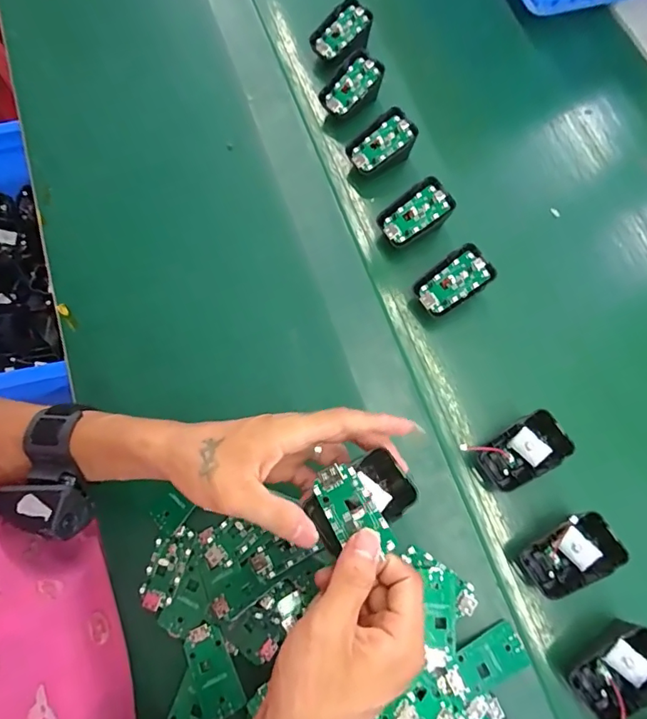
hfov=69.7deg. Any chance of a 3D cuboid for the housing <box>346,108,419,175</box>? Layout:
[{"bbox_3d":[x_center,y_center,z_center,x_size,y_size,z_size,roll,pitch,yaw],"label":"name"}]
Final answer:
[{"bbox_3d":[0.060,-0.221,0.478,0.067,0.023,0.043,-33,84,9],"label":"housing"}]

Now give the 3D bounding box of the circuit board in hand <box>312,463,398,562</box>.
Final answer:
[{"bbox_3d":[0.019,0.096,0.288,0.030,0.010,0.057,-28,75,-11],"label":"circuit board in hand"}]

